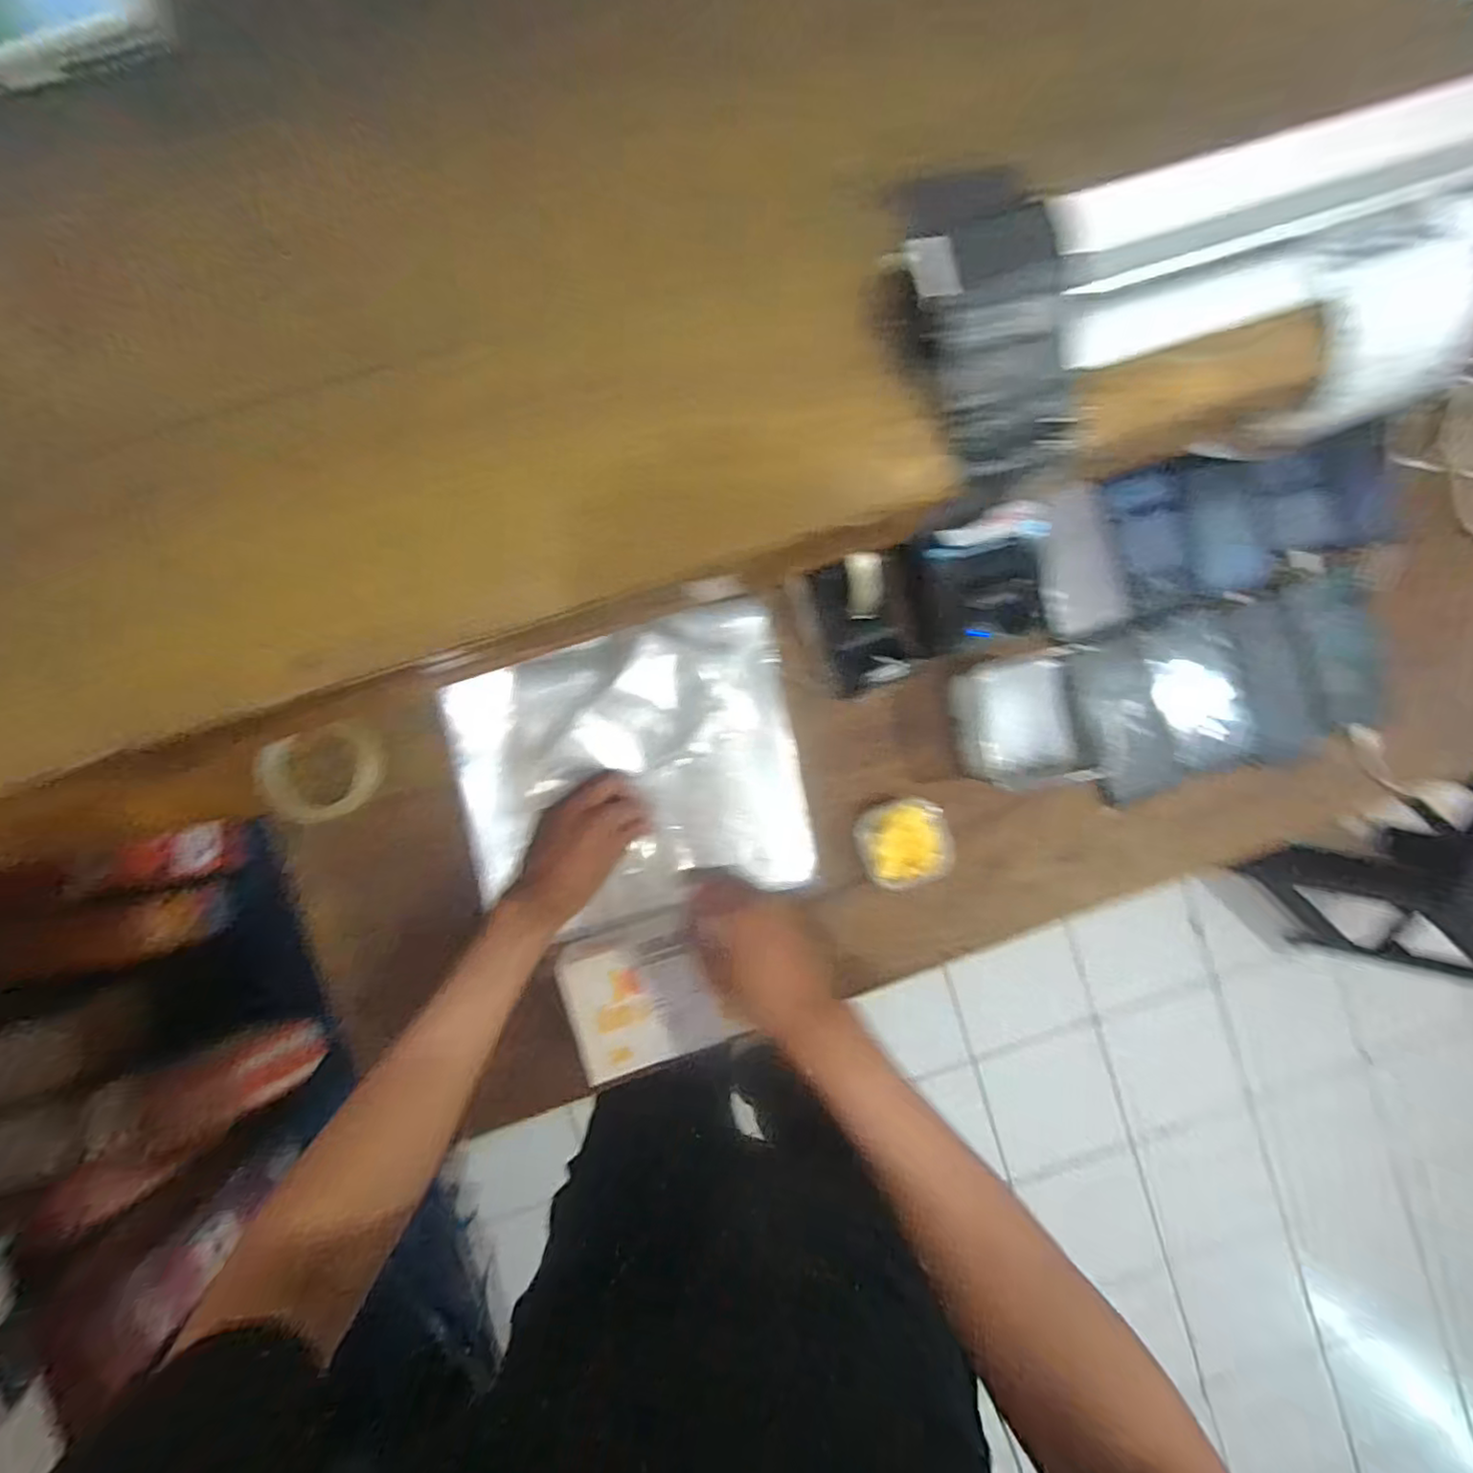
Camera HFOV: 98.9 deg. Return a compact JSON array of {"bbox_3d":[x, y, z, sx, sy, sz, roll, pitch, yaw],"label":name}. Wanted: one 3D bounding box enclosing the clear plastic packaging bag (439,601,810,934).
[{"bbox_3d":[-0.096,0.033,0.579,0.307,0.048,0.271,-12,91,-3],"label":"clear plastic packaging bag"}]

